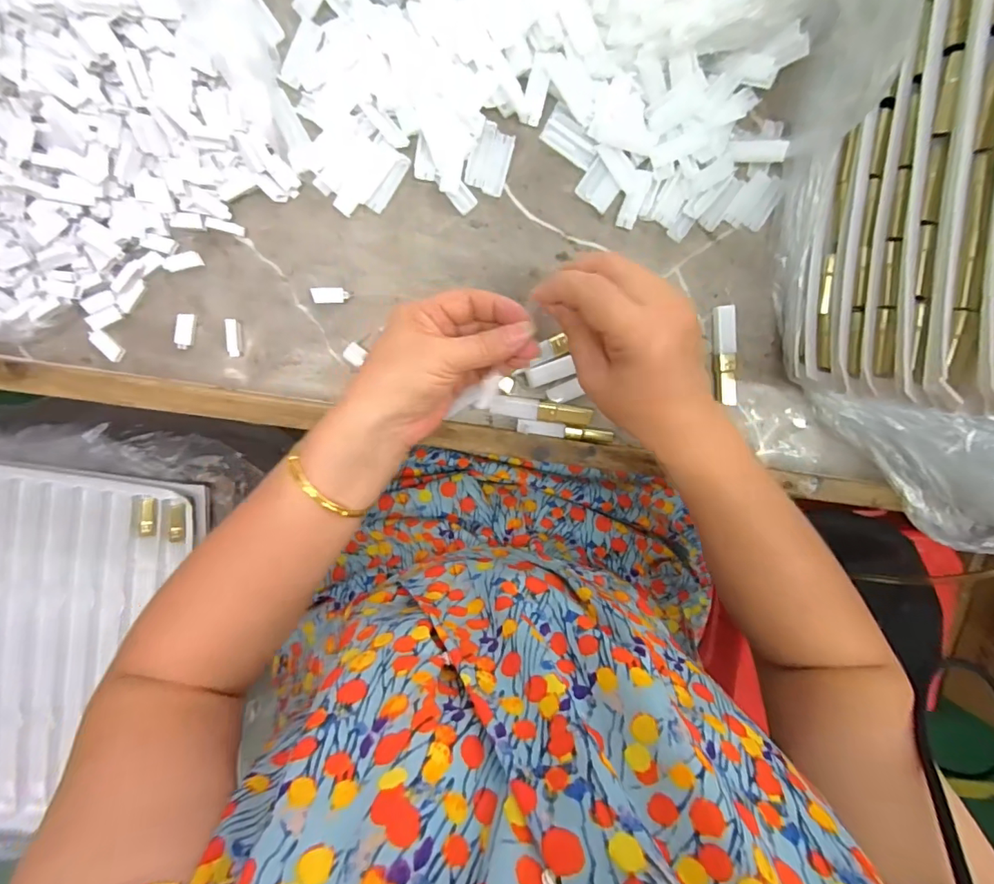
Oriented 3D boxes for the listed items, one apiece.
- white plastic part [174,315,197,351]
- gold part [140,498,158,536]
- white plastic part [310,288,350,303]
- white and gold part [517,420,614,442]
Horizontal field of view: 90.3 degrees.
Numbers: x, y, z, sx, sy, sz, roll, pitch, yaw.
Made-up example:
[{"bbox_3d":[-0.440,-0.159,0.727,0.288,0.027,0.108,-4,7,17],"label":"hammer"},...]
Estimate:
[{"bbox_3d":[-0.219,-0.077,0.348,0.011,0.007,0.024,5,98,-6],"label":"white plastic part"},{"bbox_3d":[-0.369,0.079,0.526,0.014,0.010,0.041,7,98,-6],"label":"gold part"},{"bbox_3d":[-0.120,-0.105,0.356,0.025,0.008,0.011,-2,99,-5],"label":"white plastic part"},{"bbox_3d":[0.051,-0.008,0.371,0.072,0.009,0.010,6,98,-6],"label":"white and gold part"}]

